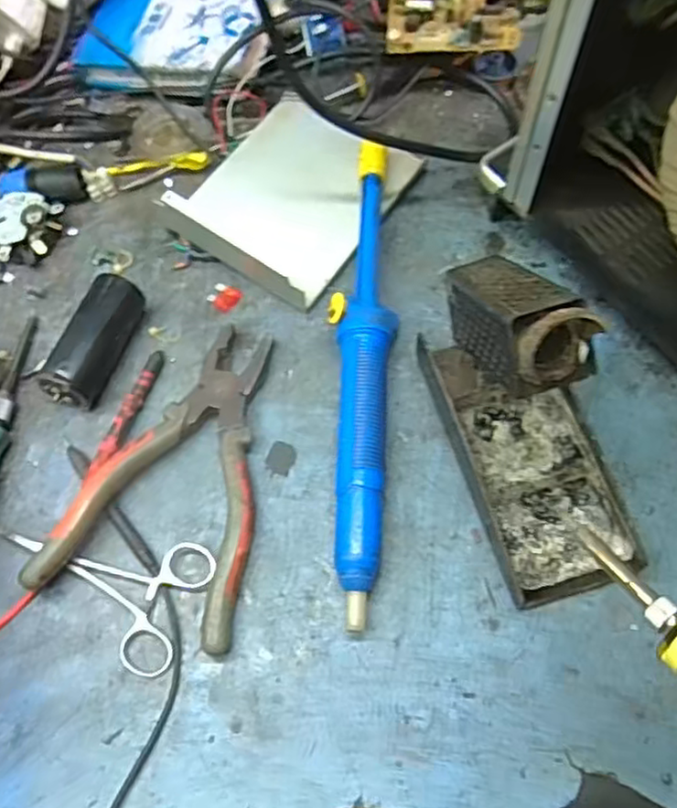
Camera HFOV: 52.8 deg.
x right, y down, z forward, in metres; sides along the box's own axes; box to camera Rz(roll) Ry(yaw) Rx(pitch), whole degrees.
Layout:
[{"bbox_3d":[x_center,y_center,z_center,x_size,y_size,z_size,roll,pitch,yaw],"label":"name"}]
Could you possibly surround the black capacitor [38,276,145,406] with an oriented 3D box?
[{"bbox_3d":[-0.154,-0.041,0.426,0.028,0.030,0.086,16,65,11],"label":"black capacitor"}]

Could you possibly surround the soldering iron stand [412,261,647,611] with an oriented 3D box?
[{"bbox_3d":[0.099,-0.001,0.330,0.066,0.118,0.174,-15,63,-5],"label":"soldering iron stand"}]

